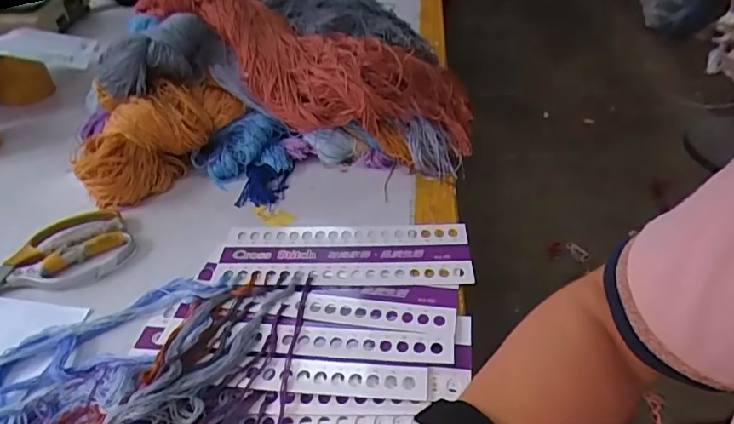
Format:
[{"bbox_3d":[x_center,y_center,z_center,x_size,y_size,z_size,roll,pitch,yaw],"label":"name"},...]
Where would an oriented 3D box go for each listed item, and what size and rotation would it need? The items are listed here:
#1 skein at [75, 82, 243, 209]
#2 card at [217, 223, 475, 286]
[{"bbox_3d":[-0.242,-0.087,0.609,0.064,0.086,0.192,32,66,35],"label":"skein"},{"bbox_3d":[-0.023,0.041,0.511,0.241,0.006,0.086,-1,37,3],"label":"card"}]

